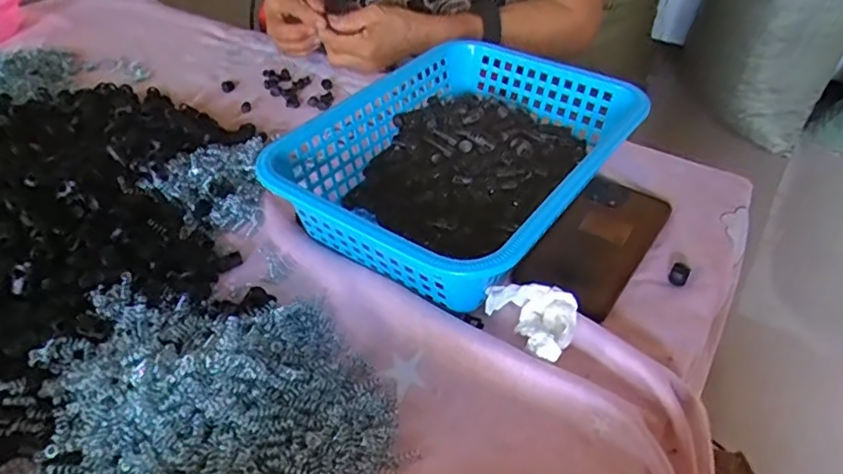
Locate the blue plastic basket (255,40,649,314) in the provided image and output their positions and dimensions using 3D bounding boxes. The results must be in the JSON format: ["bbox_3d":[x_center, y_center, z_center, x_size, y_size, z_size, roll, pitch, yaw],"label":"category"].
[{"bbox_3d":[0.036,-0.065,0.505,0.206,0.072,0.294,28,48,27],"label":"blue plastic basket"}]

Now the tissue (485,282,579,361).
[{"bbox_3d":[0.077,0.053,0.410,0.061,0.023,0.047,27,48,26],"label":"tissue"}]

